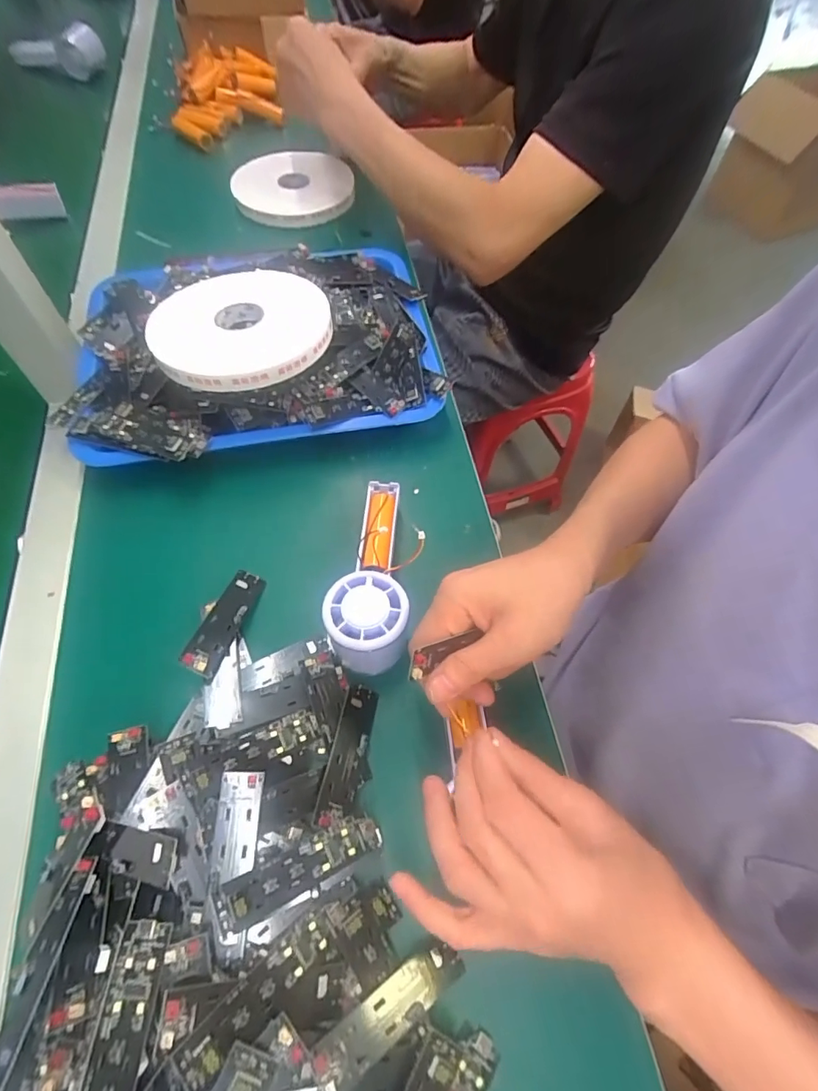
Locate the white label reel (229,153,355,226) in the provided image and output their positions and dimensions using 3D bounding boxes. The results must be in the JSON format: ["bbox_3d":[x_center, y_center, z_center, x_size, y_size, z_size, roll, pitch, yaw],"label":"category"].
[{"bbox_3d":[-0.155,-0.483,0.663,0.156,0.022,0.159,-15,63,-11],"label":"white label reel"}]

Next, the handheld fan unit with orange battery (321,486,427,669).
[{"bbox_3d":[-0.025,0.023,0.378,0.061,0.058,0.156,3,47,-1],"label":"handheld fan unit with orange battery"}]

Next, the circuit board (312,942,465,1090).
[{"bbox_3d":[-0.009,0.247,0.262,0.086,0.012,0.023,-14,60,-35],"label":"circuit board"}]

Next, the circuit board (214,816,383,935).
[{"bbox_3d":[-0.059,0.181,0.279,0.093,0.011,0.021,-14,62,-27],"label":"circuit board"}]

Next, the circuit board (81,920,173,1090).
[{"bbox_3d":[-0.133,0.228,0.226,0.023,0.005,0.089,4,58,-1],"label":"circuit board"}]

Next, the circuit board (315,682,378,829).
[{"bbox_3d":[-0.040,0.137,0.328,0.025,0.007,0.090,29,49,-20],"label":"circuit board"}]

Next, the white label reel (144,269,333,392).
[{"bbox_3d":[-0.140,-0.183,0.414,0.144,0.012,0.134,-11,62,-9],"label":"white label reel"}]

